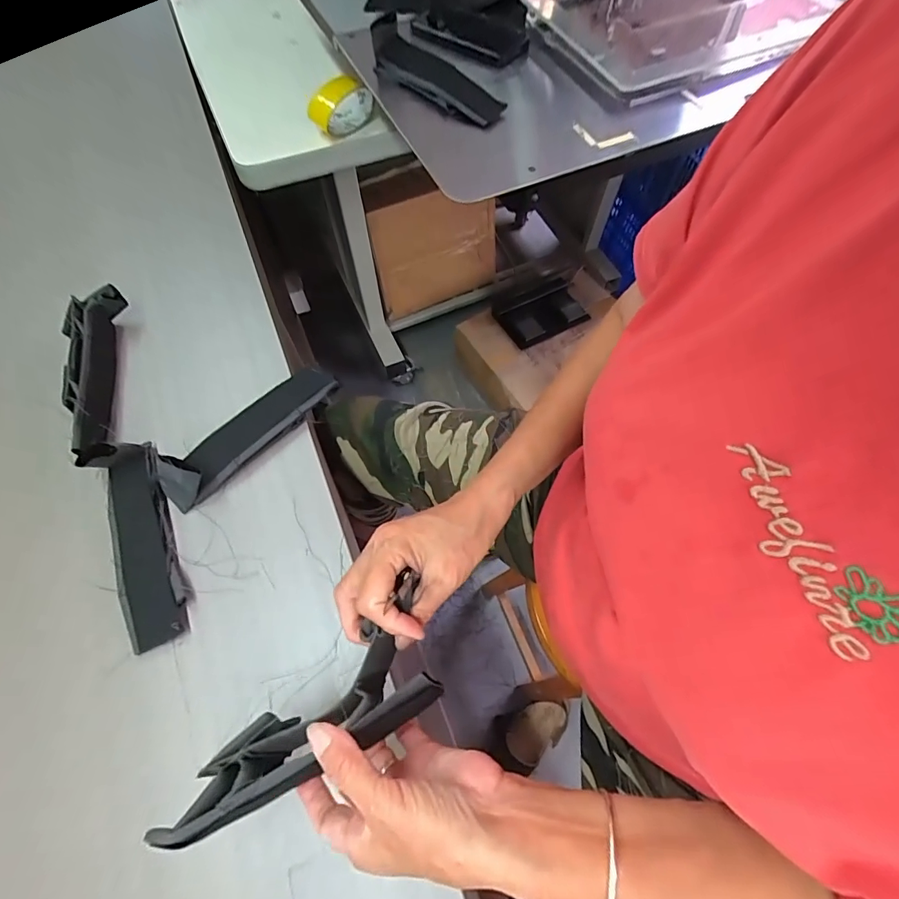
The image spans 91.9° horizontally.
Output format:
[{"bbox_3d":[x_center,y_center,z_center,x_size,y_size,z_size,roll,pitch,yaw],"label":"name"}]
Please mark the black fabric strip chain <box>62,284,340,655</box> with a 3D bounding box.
[{"bbox_3d":[-0.313,-0.009,0.429,0.284,0.040,0.286,21,66,10],"label":"black fabric strip chain"}]

